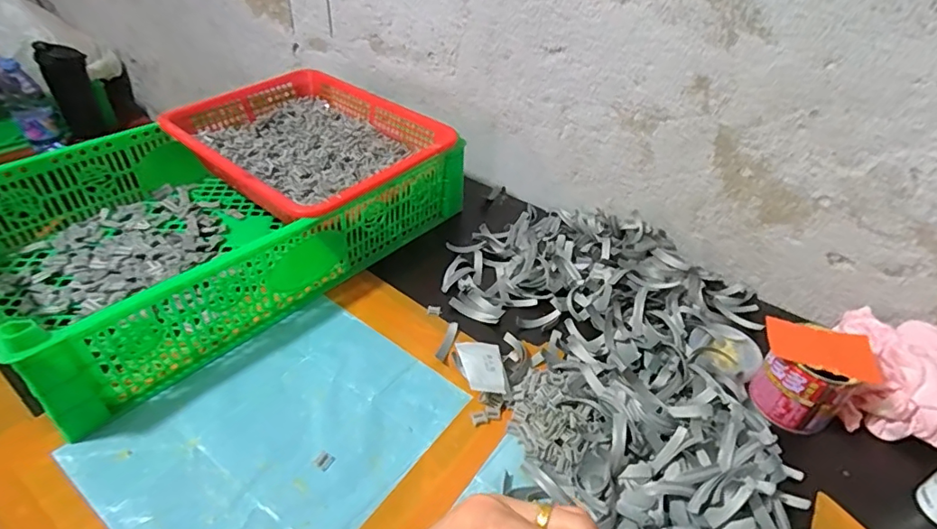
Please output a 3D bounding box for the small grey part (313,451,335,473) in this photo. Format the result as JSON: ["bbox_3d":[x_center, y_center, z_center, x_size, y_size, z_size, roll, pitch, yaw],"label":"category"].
[{"bbox_3d":[-0.113,0.153,0.401,0.013,0.004,0.013,22,42,21],"label":"small grey part"}]

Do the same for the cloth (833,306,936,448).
[{"bbox_3d":[0.399,0.098,0.461,0.114,0.058,0.121,16,40,14],"label":"cloth"}]

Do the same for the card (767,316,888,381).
[{"bbox_3d":[0.292,0.069,0.426,0.079,0.006,0.053,13,40,14],"label":"card"}]

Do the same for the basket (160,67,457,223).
[{"bbox_3d":[-0.187,-0.142,0.626,0.297,0.070,0.241,30,45,28],"label":"basket"}]

